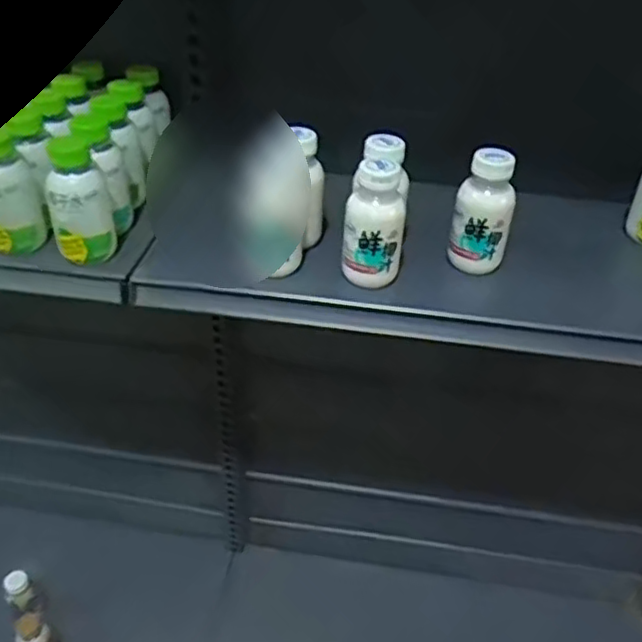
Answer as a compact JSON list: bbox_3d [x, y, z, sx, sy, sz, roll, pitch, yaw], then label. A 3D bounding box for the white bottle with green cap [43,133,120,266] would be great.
[{"bbox_3d":[-0.251,-0.126,0.687,0.064,0.123,0.060,-11,40,-18],"label":"white bottle with green cap"}]

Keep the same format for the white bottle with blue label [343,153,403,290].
[{"bbox_3d":[0.055,-0.099,0.667,0.057,0.129,0.059,7,38,6],"label":"white bottle with blue label"}]

